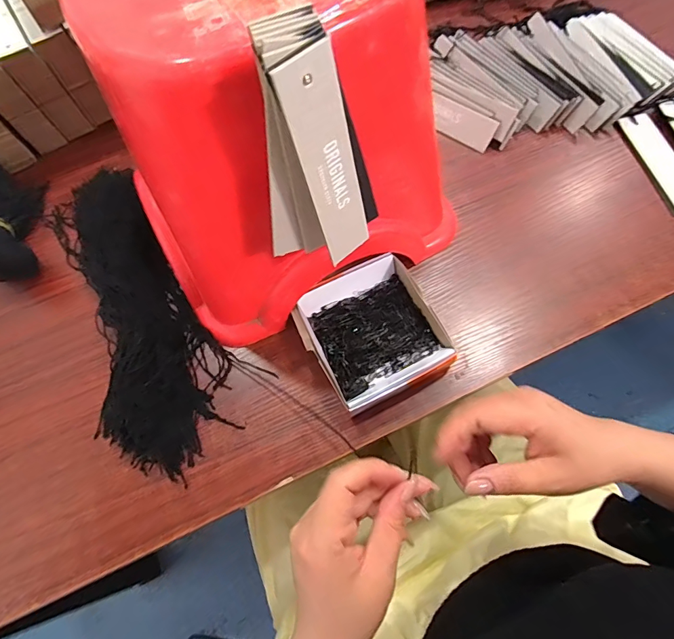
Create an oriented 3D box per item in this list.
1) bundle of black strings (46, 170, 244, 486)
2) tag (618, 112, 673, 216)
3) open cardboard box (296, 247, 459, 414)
[{"bbox_3d":[-0.189,-0.022,0.381,0.109,0.022,0.319,-25,68,-7],"label":"bundle of black strings"},{"bbox_3d":[0.325,-0.158,0.422,0.035,0.011,0.126,-13,67,-2],"label":"tag"},{"bbox_3d":[0.031,0.012,0.354,0.103,0.031,0.113,-27,68,-8],"label":"open cardboard box"}]

